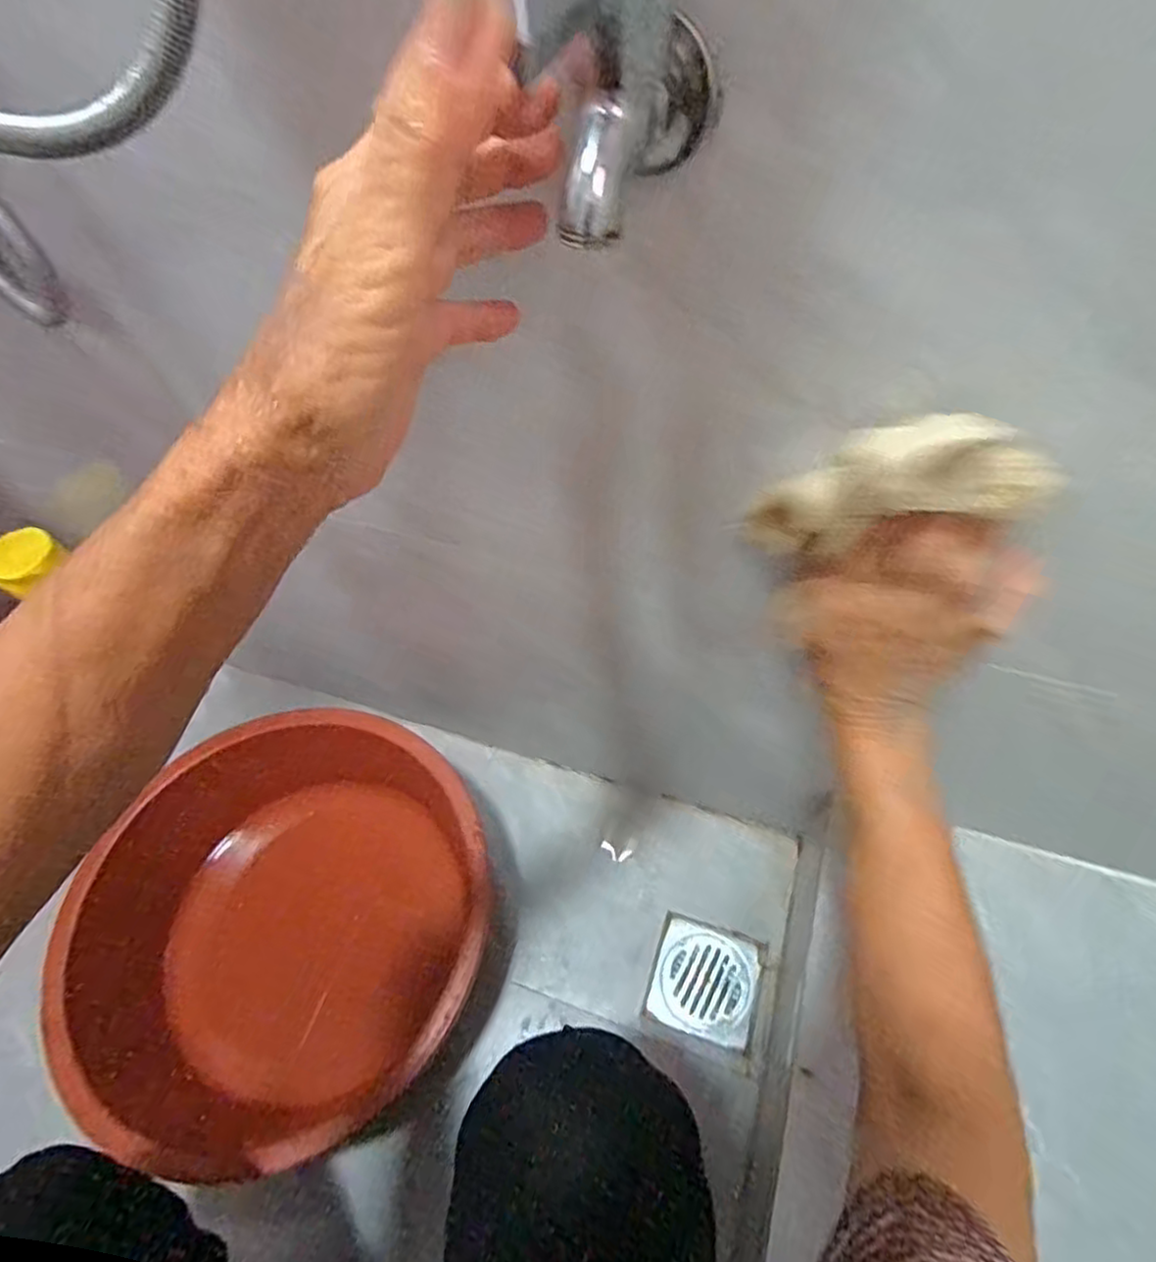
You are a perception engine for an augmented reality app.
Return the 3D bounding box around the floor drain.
[{"bbox_3d":[0.128,0.349,0.674,0.097,0.008,0.097,15,59,14],"label":"floor drain"}]

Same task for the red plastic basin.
[{"bbox_3d":[-0.280,0.276,0.659,0.389,0.116,0.386,-2,57,3],"label":"red plastic basin"}]

